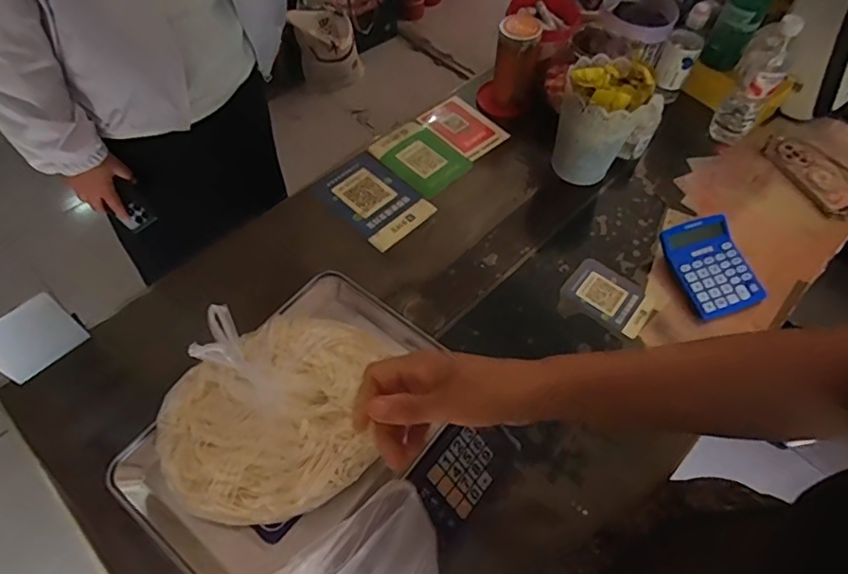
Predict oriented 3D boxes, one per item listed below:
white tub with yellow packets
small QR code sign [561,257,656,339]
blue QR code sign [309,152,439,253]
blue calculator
[{"bbox_3d":[0.270,-0.263,0.863,0.115,0.167,0.112,1,58,-2],"label":"white tub with yellow packets"},{"bbox_3d":[0.273,0.015,0.810,0.122,0.004,0.089,37,64,19],"label":"small QR code sign"},{"bbox_3d":[-0.082,-0.144,0.899,0.172,0.011,0.127,38,64,21],"label":"blue QR code sign"},{"bbox_3d":[0.430,-0.031,0.819,0.117,0.044,0.145,-15,60,-12],"label":"blue calculator"}]

